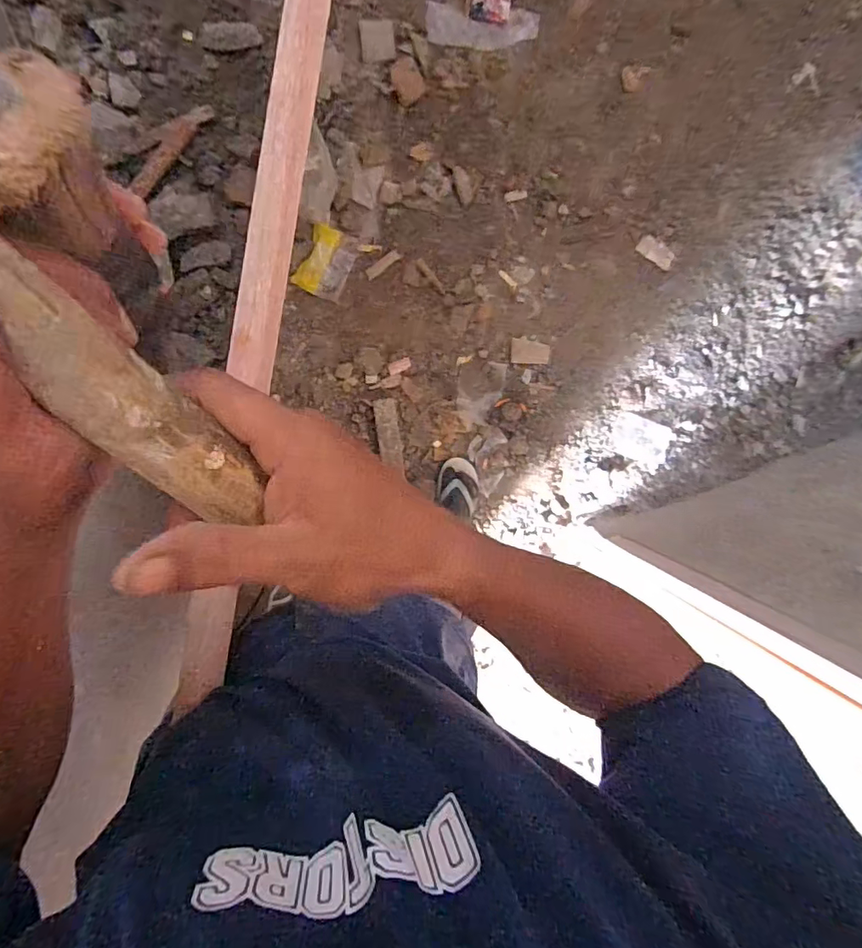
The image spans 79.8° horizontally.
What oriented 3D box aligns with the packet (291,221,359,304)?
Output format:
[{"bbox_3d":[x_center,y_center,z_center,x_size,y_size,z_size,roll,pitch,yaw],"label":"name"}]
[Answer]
[{"bbox_3d":[-0.254,-0.514,1.253,0.111,0.024,0.158,21,96,-5],"label":"packet"}]

